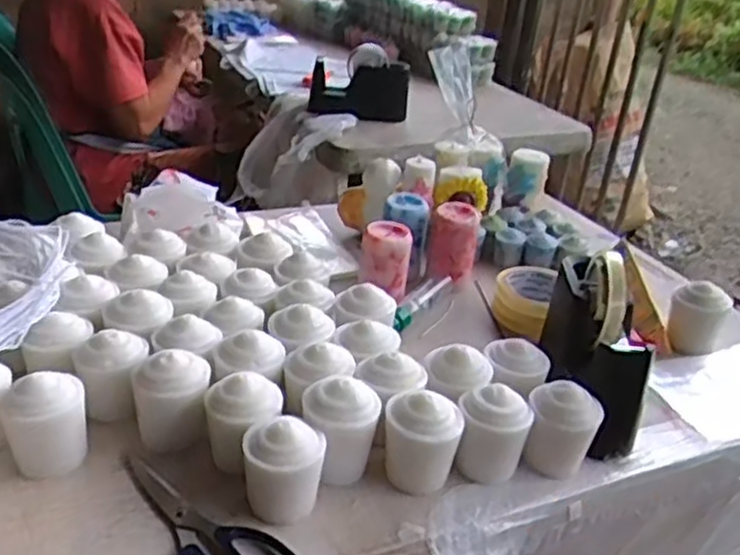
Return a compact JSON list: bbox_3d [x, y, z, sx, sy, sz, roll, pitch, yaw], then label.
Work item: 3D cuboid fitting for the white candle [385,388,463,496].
[{"bbox_3d":[0.038,0.124,0.570,0.054,0.076,0.056,9,28,3],"label":"white candle"}]

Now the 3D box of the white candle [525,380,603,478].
[{"bbox_3d":[0.149,0.118,0.590,0.053,0.069,0.045,17,30,18],"label":"white candle"}]

